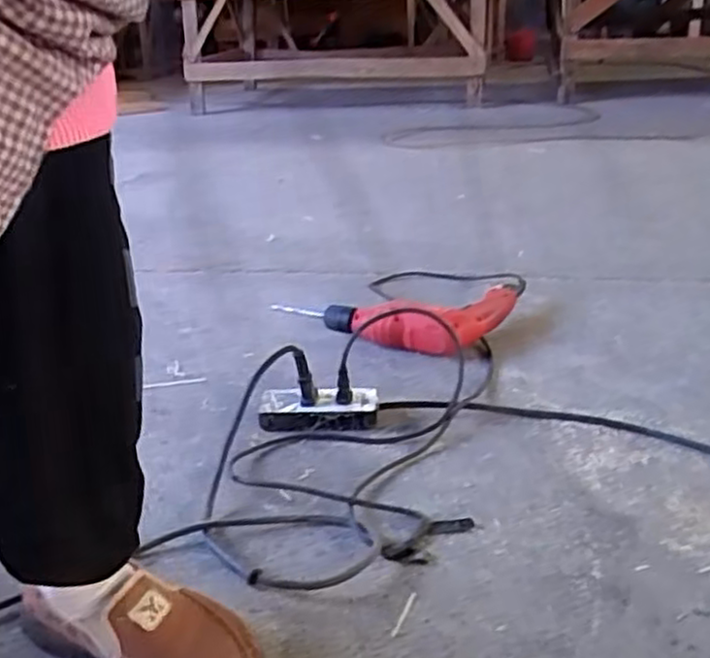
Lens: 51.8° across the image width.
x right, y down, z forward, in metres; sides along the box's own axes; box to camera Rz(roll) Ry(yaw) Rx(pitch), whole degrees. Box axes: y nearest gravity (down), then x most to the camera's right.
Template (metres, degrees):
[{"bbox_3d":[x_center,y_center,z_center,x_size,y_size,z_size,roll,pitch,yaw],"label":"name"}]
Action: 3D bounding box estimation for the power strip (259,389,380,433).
[{"bbox_3d":[-0.046,0.095,0.899,0.150,0.042,0.060,1,22,10],"label":"power strip"}]

